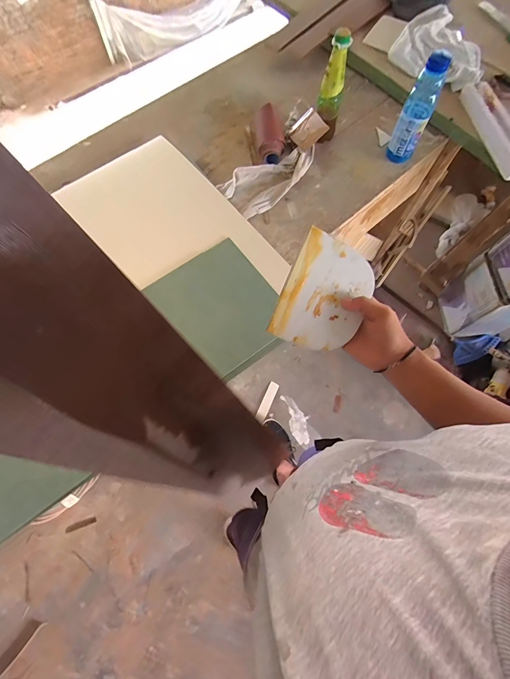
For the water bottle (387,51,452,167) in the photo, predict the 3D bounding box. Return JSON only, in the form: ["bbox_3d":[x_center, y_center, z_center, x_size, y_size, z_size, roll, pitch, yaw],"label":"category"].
[{"bbox_3d":[0.346,-0.485,0.708,0.062,0.205,0.056,27,72,8],"label":"water bottle"}]

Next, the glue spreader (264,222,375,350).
[{"bbox_3d":[0.093,-0.057,0.442,0.113,0.011,0.142,23,97,-11],"label":"glue spreader"}]

